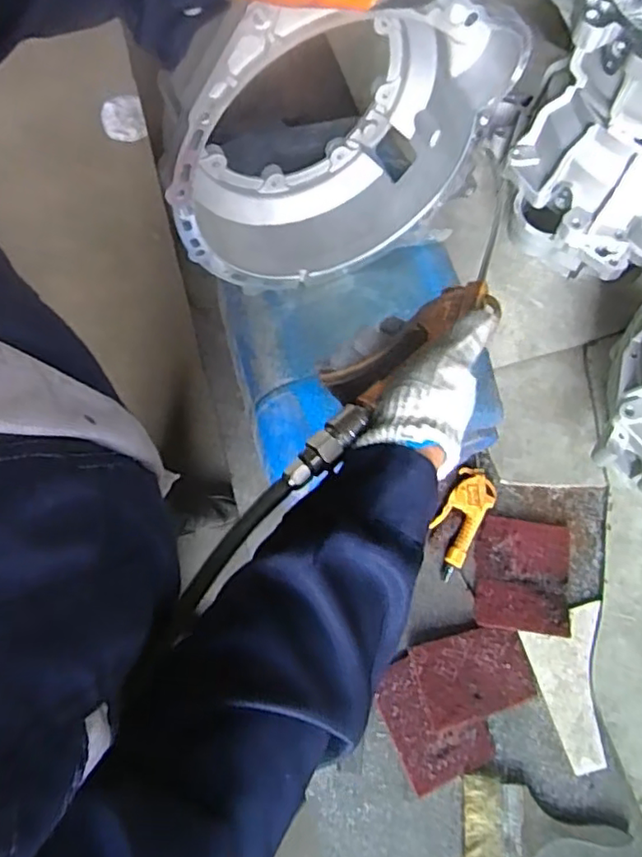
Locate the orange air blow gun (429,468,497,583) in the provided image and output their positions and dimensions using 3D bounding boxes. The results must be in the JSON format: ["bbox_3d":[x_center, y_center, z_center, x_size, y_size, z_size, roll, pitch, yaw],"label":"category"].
[{"bbox_3d":[0.195,0.130,0.883,0.068,0.019,0.156,29,72,8],"label":"orange air blow gun"}]

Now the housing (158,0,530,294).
[{"bbox_3d":[0.002,-0.294,0.596,0.323,0.310,0.127,-21,73,-9],"label":"housing"}]

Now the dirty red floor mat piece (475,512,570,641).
[{"bbox_3d":[0.279,0.203,0.869,0.128,0.011,0.150,7,71,0],"label":"dirty red floor mat piece"}]

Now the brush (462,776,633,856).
[{"bbox_3d":[0.278,0.497,0.780,0.203,0.028,0.107,3,71,-1],"label":"brush"}]

